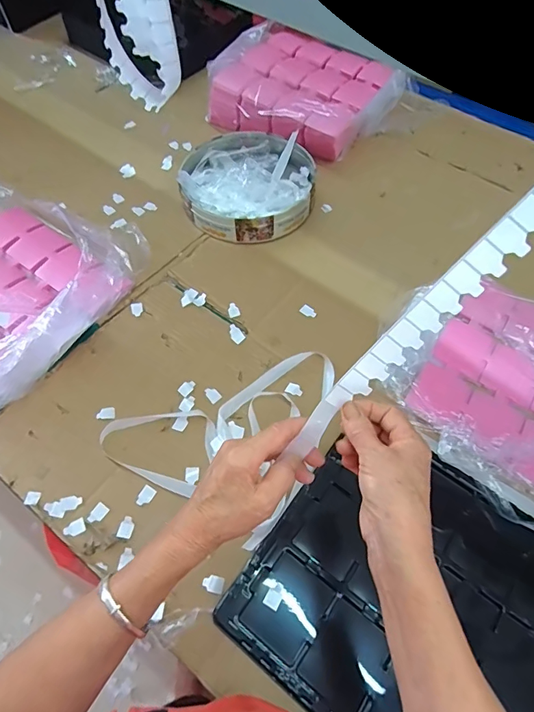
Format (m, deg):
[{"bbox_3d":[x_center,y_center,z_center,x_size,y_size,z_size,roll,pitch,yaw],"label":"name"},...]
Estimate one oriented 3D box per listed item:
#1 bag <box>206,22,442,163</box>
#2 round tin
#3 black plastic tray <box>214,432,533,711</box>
[{"bbox_3d":[0.110,-0.595,0.993,0.426,0.098,0.334,33,65,18],"label":"bag"},{"bbox_3d":[-0.038,-0.341,0.868,0.269,0.053,0.280,0,59,0],"label":"round tin"},{"bbox_3d":[0.182,0.284,0.511,0.368,0.027,0.321,33,65,18],"label":"black plastic tray"}]

